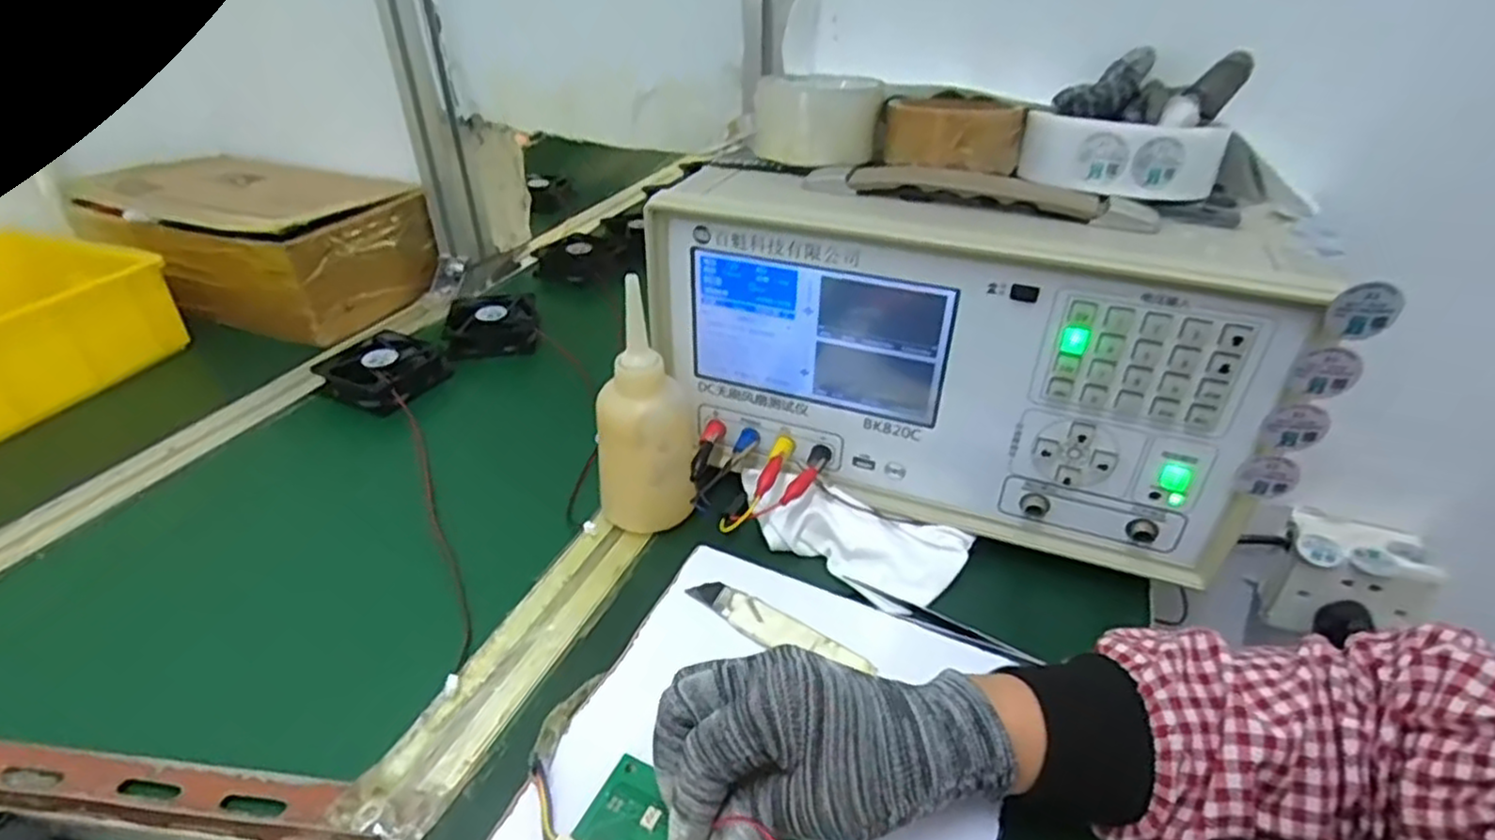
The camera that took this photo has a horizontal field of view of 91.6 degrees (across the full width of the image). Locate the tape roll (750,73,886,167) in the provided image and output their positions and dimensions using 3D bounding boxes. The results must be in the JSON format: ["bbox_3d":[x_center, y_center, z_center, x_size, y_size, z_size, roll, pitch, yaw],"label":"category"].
[{"bbox_3d":[0.045,-0.198,0.479,0.081,0.049,0.090,1,35,2],"label":"tape roll"}]

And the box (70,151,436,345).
[{"bbox_3d":[-0.484,-0.177,0.726,0.285,0.111,0.177,13,37,18],"label":"box"}]

